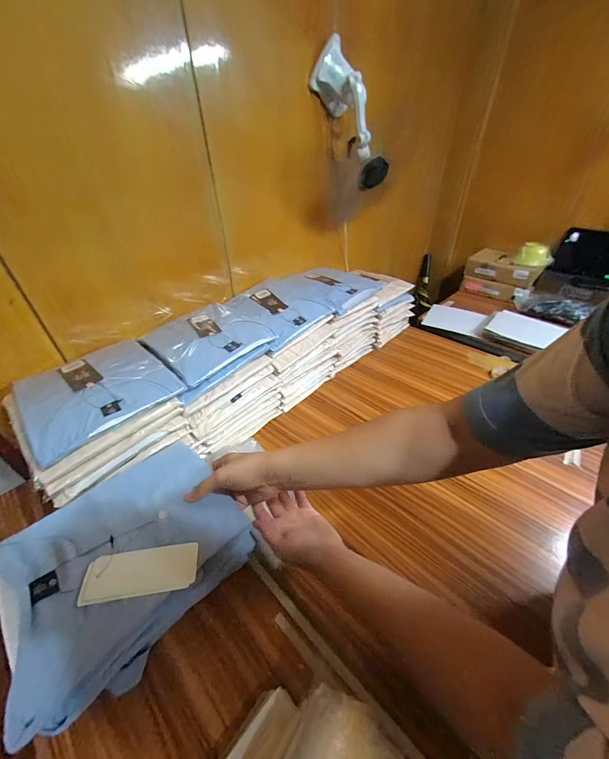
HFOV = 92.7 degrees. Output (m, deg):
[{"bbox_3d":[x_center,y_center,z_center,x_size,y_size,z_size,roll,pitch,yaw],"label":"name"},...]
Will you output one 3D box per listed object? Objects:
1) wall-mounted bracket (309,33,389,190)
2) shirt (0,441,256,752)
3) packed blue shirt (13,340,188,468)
[{"bbox_3d":[0.130,-0.678,0.753,0.100,0.321,0.139,-14,25,40],"label":"wall-mounted bracket"},{"bbox_3d":[-0.228,0.222,0.388,0.254,0.064,0.230,-29,46,-31],"label":"shirt"},{"bbox_3d":[-0.359,0.008,0.499,0.223,0.029,0.211,30,47,34],"label":"packed blue shirt"}]

